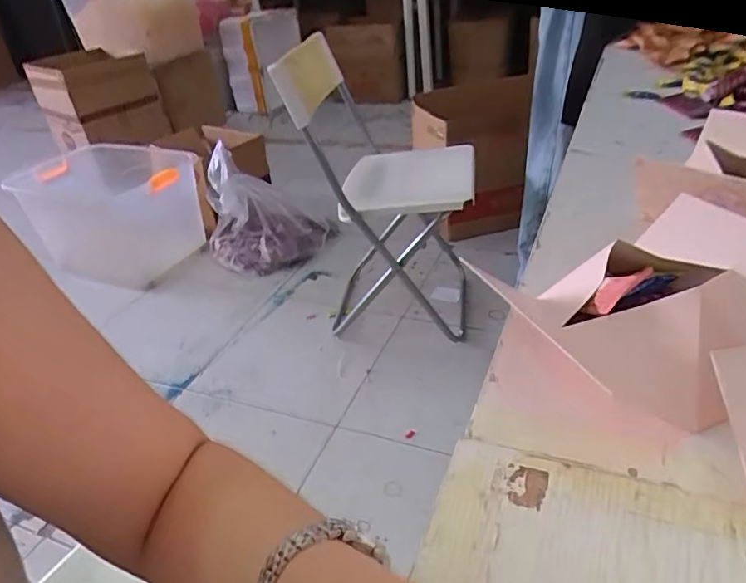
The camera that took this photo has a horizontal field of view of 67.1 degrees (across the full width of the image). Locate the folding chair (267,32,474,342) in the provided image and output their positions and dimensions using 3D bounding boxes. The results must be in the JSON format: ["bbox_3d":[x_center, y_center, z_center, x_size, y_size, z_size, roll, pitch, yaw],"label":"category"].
[{"bbox_3d":[0.044,-0.277,1.610,0.446,0.756,0.608,-5,33,2],"label":"folding chair"}]

